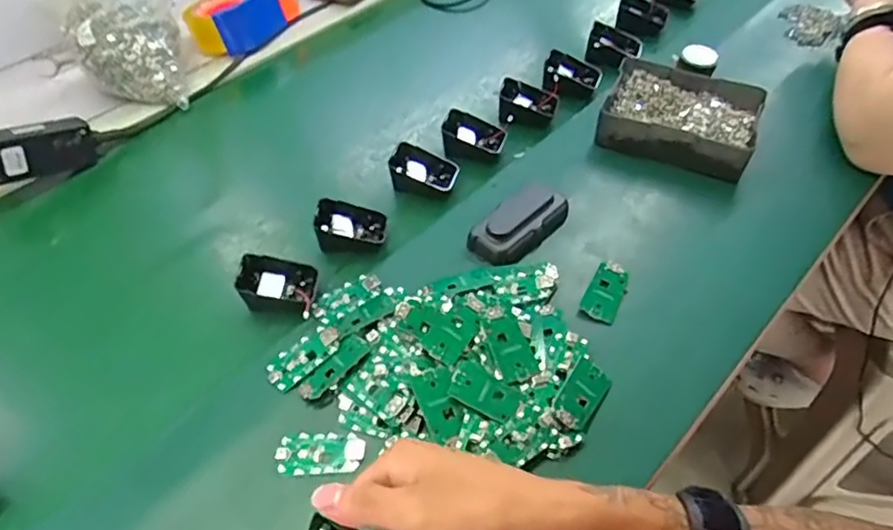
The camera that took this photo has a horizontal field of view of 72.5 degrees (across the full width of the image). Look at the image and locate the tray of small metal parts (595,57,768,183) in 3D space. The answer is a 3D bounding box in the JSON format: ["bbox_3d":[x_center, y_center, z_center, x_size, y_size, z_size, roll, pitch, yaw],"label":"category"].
[{"bbox_3d":[0.256,-0.161,0.670,0.156,0.040,0.116,19,53,19],"label":"tray of small metal parts"}]

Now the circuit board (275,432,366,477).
[{"bbox_3d":[-0.094,0.140,0.456,0.065,0.007,0.031,-1,49,3],"label":"circuit board"}]

